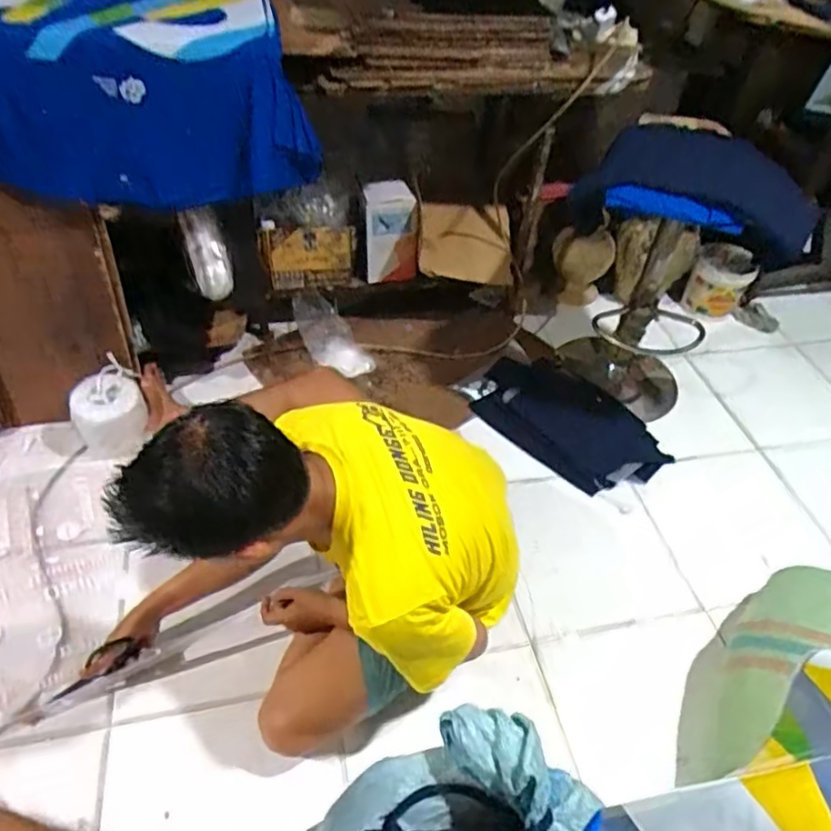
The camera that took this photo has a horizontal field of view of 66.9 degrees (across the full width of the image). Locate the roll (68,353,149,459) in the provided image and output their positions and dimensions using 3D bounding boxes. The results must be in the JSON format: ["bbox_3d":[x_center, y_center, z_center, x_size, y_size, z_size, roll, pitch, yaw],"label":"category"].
[{"bbox_3d":[-0.732,-0.007,1.498,0.161,0.155,0.189,-17,50,-22],"label":"roll"}]

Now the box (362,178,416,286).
[{"bbox_3d":[-0.070,-0.506,1.756,0.147,0.268,0.077,-2,46,-8],"label":"box"}]

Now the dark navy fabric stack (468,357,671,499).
[{"bbox_3d":[0.416,0.009,1.725,0.529,0.051,0.331,37,53,26],"label":"dark navy fabric stack"}]

